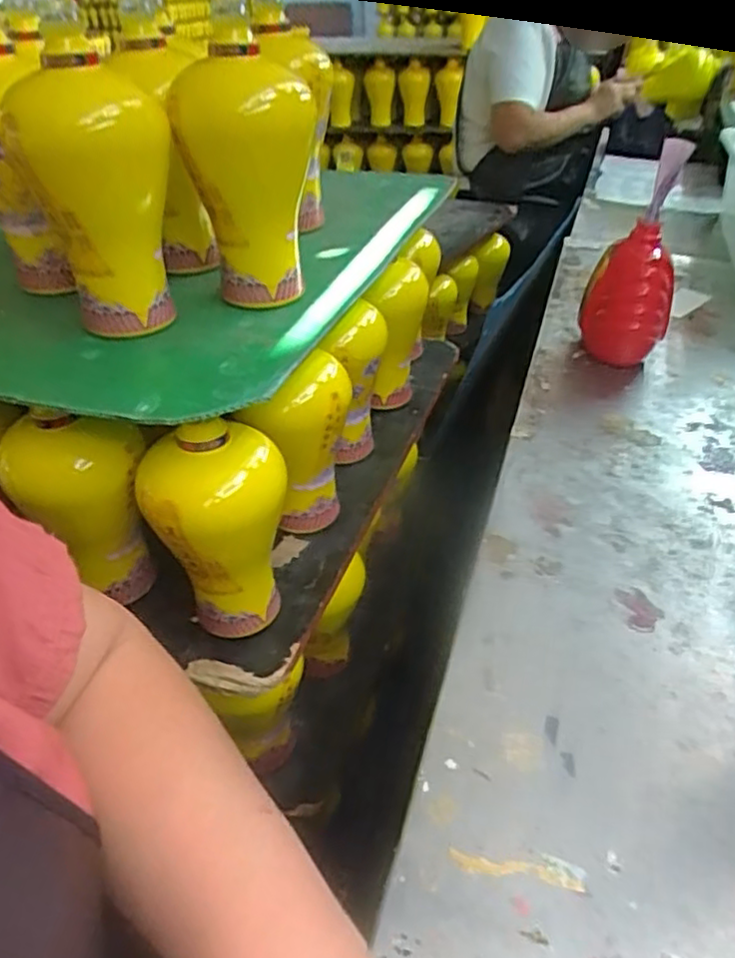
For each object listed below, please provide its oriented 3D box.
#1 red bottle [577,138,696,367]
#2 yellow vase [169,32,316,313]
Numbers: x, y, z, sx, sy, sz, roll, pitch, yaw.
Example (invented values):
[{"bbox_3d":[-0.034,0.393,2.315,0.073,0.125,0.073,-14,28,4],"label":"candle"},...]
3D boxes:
[{"bbox_3d":[0.280,-0.224,0.709,0.089,0.215,0.111,13,39,17],"label":"red bottle"},{"bbox_3d":[-0.082,-0.203,0.478,0.090,0.170,0.099,-10,38,-10],"label":"yellow vase"}]

